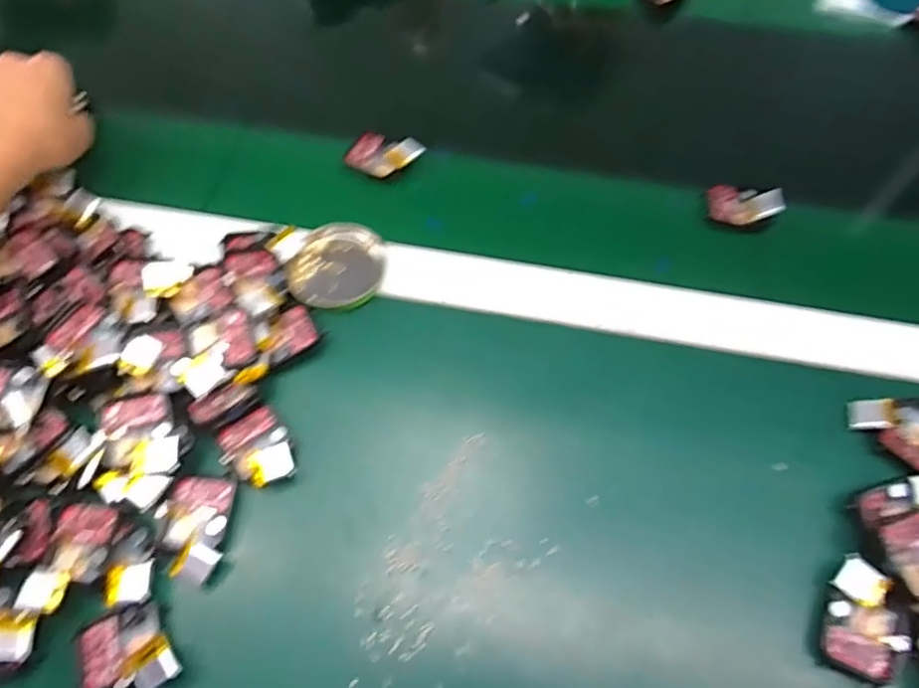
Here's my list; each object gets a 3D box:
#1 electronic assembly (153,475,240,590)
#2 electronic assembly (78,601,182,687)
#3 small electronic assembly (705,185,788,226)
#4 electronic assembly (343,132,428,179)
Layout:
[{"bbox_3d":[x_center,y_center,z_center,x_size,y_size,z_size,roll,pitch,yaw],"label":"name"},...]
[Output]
[{"bbox_3d":[-0.149,0.104,0.342,0.037,0.015,0.057,1,62,0],"label":"electronic assembly"},{"bbox_3d":[-0.169,0.159,0.309,0.043,0.015,0.048,-34,68,-17],"label":"electronic assembly"},{"bbox_3d":[0.209,-0.104,0.447,0.049,0.016,0.033,19,64,10],"label":"small electronic assembly"},{"bbox_3d":[-0.058,-0.144,0.469,0.055,0.021,0.031,17,64,8],"label":"electronic assembly"}]

